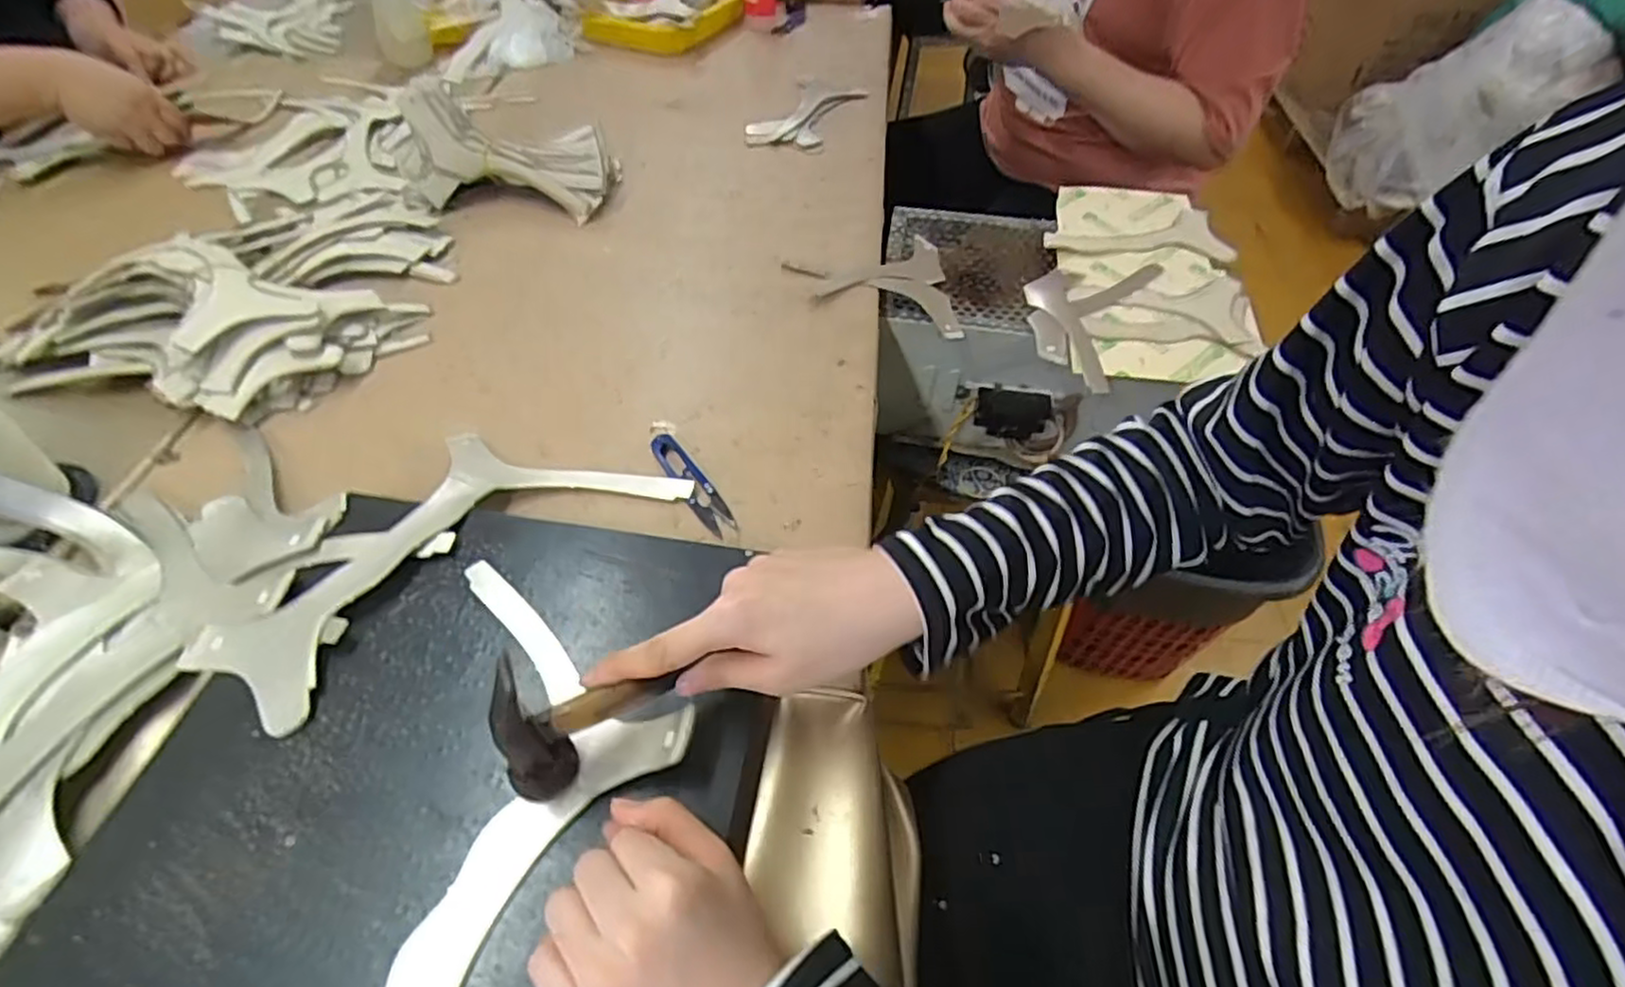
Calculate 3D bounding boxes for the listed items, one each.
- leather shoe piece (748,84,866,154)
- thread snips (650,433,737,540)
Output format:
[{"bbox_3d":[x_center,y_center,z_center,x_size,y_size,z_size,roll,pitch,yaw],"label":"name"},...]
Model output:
[{"bbox_3d":[-0.010,-0.502,0.957,0.102,0.014,0.208,19,52,14],"label":"leather shoe piece"},{"bbox_3d":[-0.088,-0.010,0.526,0.022,0.008,0.101,-27,56,-23],"label":"thread snips"}]

